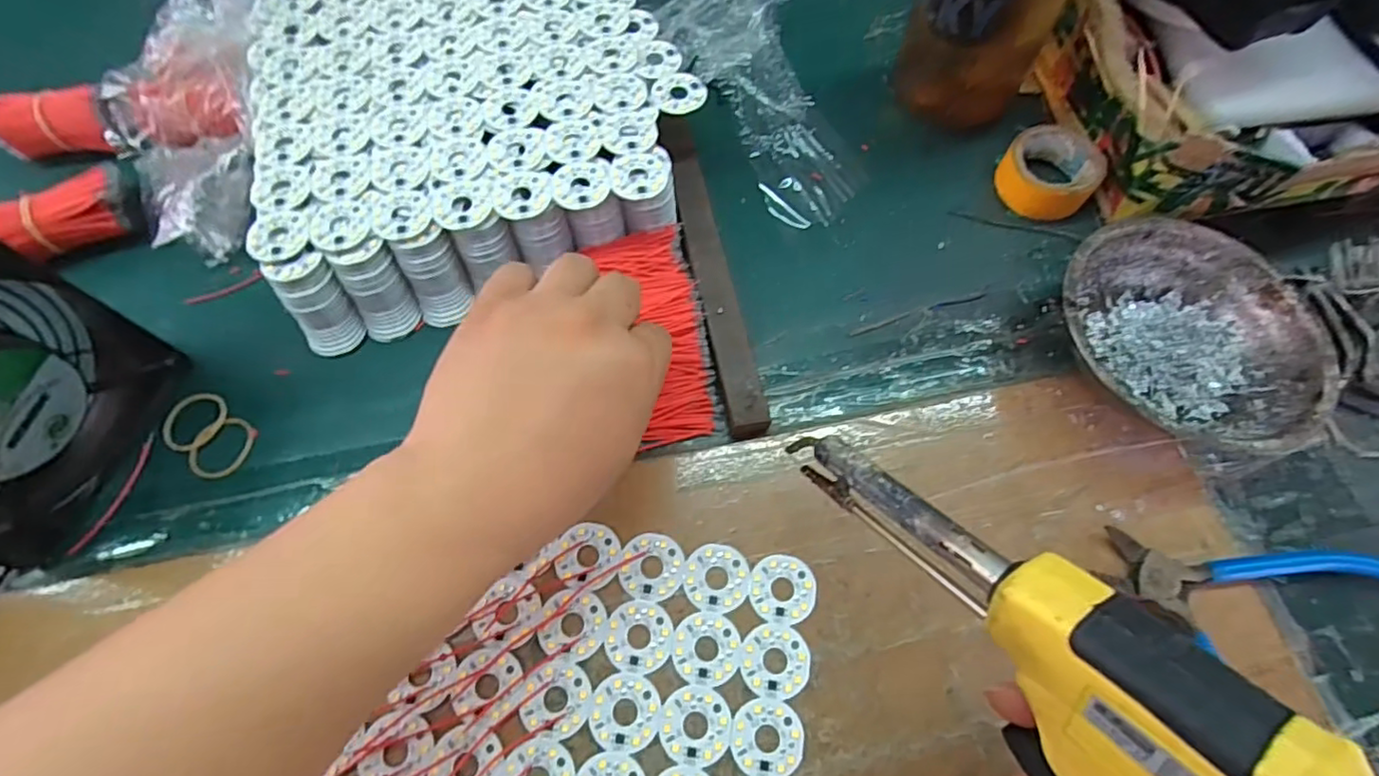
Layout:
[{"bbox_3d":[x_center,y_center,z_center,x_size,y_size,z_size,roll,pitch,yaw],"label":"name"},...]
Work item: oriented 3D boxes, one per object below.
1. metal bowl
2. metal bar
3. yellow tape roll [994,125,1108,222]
[{"bbox_3d":[0.246,-0.023,0.321,0.122,0.044,0.123,0,66,0],"label":"metal bowl"},{"bbox_3d":[0.011,-0.069,0.355,0.020,0.023,0.199,-11,66,-4],"label":"metal bar"},{"bbox_3d":[0.217,-0.132,0.378,0.052,0.025,0.059,34,71,14],"label":"yellow tape roll"}]

